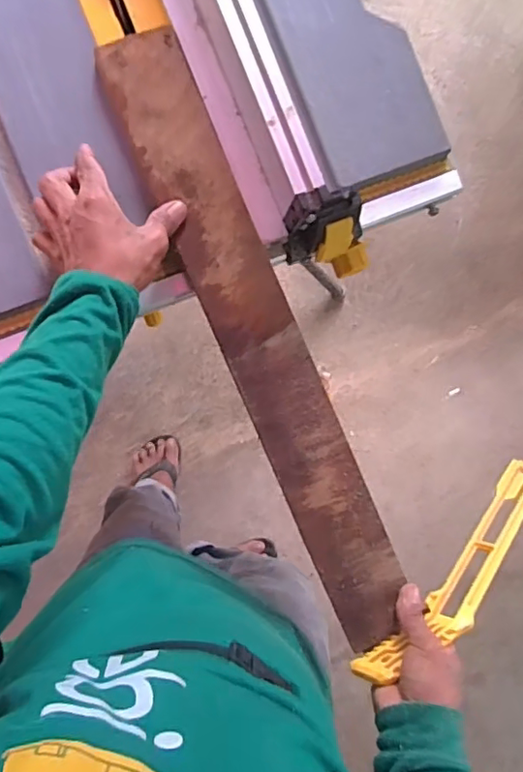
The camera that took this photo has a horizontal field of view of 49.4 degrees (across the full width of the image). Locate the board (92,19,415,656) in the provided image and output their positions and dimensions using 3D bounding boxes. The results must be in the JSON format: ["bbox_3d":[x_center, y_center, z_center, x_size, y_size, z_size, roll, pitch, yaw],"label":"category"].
[{"bbox_3d":[-0.002,-0.047,0.566,0.088,0.014,0.627,-23,90,-7],"label":"board"}]

